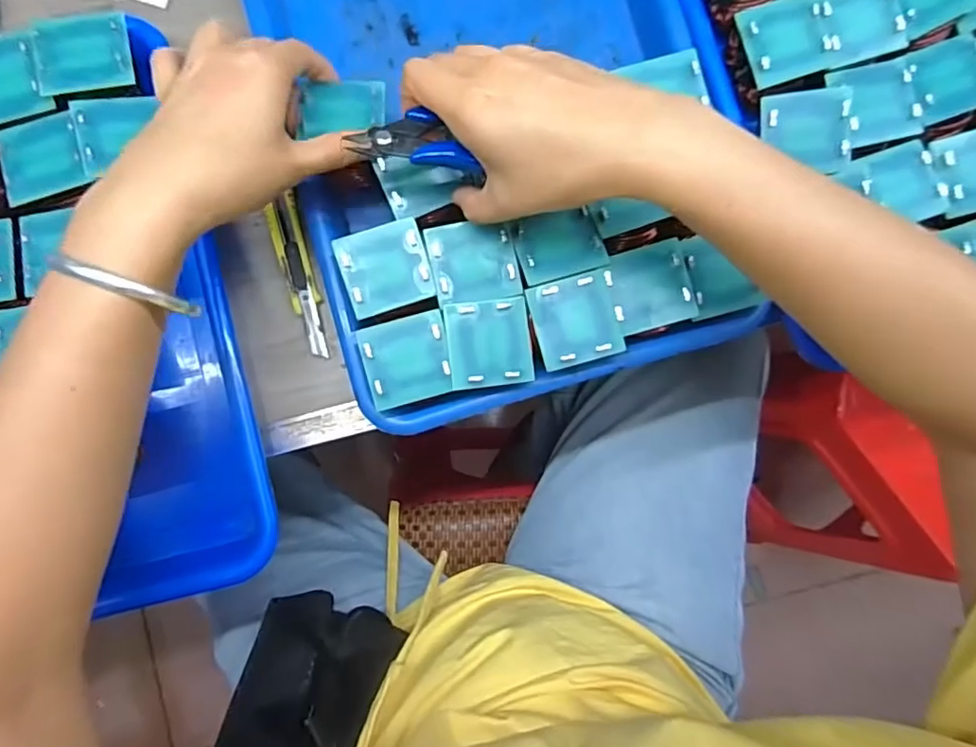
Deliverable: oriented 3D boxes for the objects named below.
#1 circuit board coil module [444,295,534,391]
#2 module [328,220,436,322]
[{"bbox_3d":[0.001,-0.017,0.303,0.044,0.004,0.046,-6,88,-3],"label":"circuit board coil module"},{"bbox_3d":[-0.056,-0.057,0.304,0.046,0.004,0.045,-18,88,-3],"label":"module"}]

